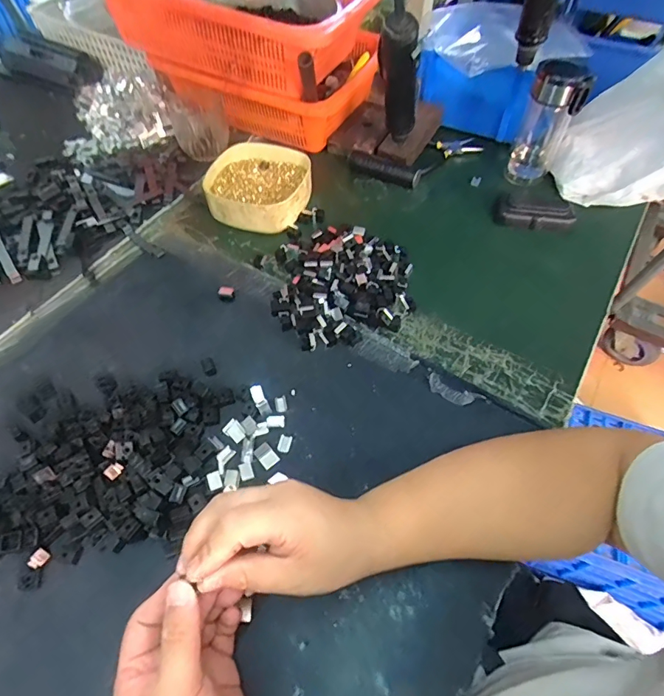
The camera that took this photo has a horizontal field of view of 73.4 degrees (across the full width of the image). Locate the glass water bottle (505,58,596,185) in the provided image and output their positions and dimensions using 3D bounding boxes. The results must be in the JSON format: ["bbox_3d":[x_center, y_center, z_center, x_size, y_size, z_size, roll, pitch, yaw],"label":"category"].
[{"bbox_3d":[0.297,-0.318,0.616,0.066,0.137,0.078,17,58,11],"label":"glass water bottle"}]

